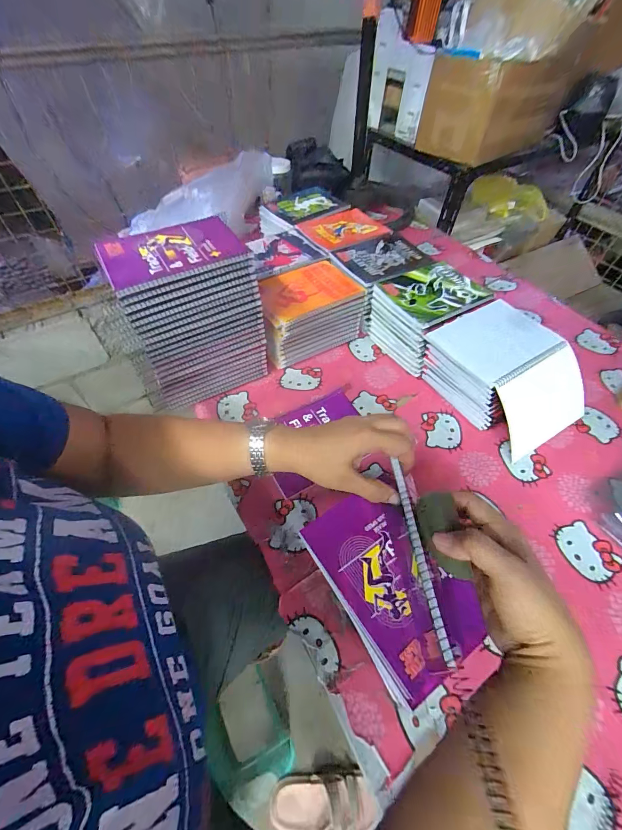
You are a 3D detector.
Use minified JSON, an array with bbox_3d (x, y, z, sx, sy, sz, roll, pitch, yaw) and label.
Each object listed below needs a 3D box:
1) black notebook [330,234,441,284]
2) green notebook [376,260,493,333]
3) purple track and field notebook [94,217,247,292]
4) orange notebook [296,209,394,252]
[{"bbox_3d":[0.164,-0.359,0.762,0.188,0.014,0.159,-21,55,-15],"label":"black notebook"},{"bbox_3d":[0.253,-0.252,0.683,0.179,0.010,0.157,-24,56,-18],"label":"green notebook"},{"bbox_3d":[-0.212,-0.247,0.516,0.193,0.018,0.143,-24,56,-17],"label":"purple track and field notebook"},{"bbox_3d":[0.077,-0.475,0.858,0.190,0.013,0.171,-22,56,-16],"label":"orange notebook"}]

